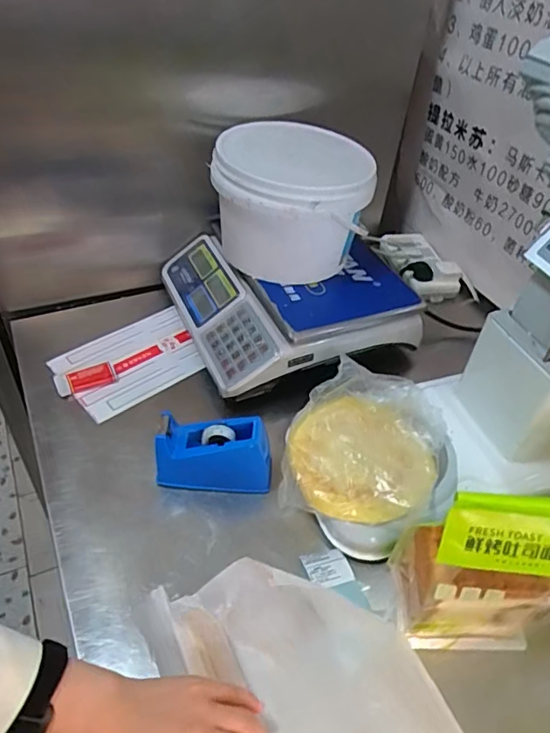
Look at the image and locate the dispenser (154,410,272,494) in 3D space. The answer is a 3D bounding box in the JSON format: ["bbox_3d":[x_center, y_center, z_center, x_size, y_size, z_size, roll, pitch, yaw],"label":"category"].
[{"bbox_3d":[-0.073,0.109,0.659,0.142,0.087,0.055,6,44,-1],"label":"dispenser"}]

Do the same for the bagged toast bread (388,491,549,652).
[{"bbox_3d":[0.208,0.191,0.516,0.142,0.204,0.088,3,44,-4],"label":"bagged toast bread"}]

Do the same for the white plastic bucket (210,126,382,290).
[{"bbox_3d":[0.023,-0.243,0.811,0.215,0.175,0.204,4,44,-3],"label":"white plastic bucket"}]

